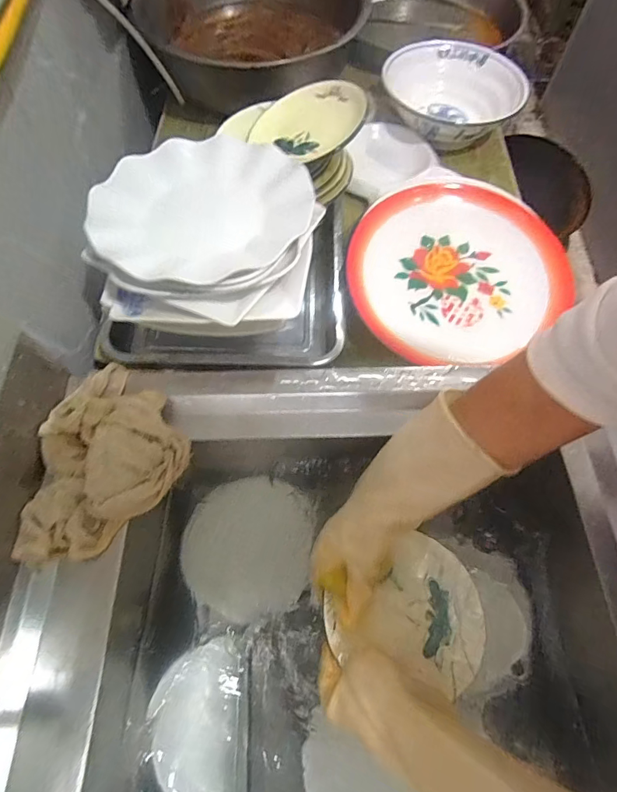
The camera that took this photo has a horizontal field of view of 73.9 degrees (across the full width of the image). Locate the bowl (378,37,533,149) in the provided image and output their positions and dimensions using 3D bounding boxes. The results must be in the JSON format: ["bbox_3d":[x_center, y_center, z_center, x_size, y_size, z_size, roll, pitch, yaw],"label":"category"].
[{"bbox_3d":[0.234,-0.493,0.685,0.214,0.074,0.210,0,64,1],"label":"bowl"}]

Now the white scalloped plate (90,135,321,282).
[{"bbox_3d":[-0.105,-0.193,0.413,0.209,0.025,0.211,0,64,1],"label":"white scalloped plate"}]

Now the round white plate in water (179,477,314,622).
[{"bbox_3d":[-0.069,0.170,0.465,0.154,0.022,0.141,-3,75,11],"label":"round white plate in water"}]

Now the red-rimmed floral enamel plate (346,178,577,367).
[{"bbox_3d":[0.182,-0.156,0.508,0.247,0.040,0.264,0,64,1],"label":"red-rimmed floral enamel plate"}]

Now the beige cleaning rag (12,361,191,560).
[{"bbox_3d":[-0.196,0.060,0.369,0.132,0.048,0.180,28,68,13],"label":"beige cleaning rag"}]

